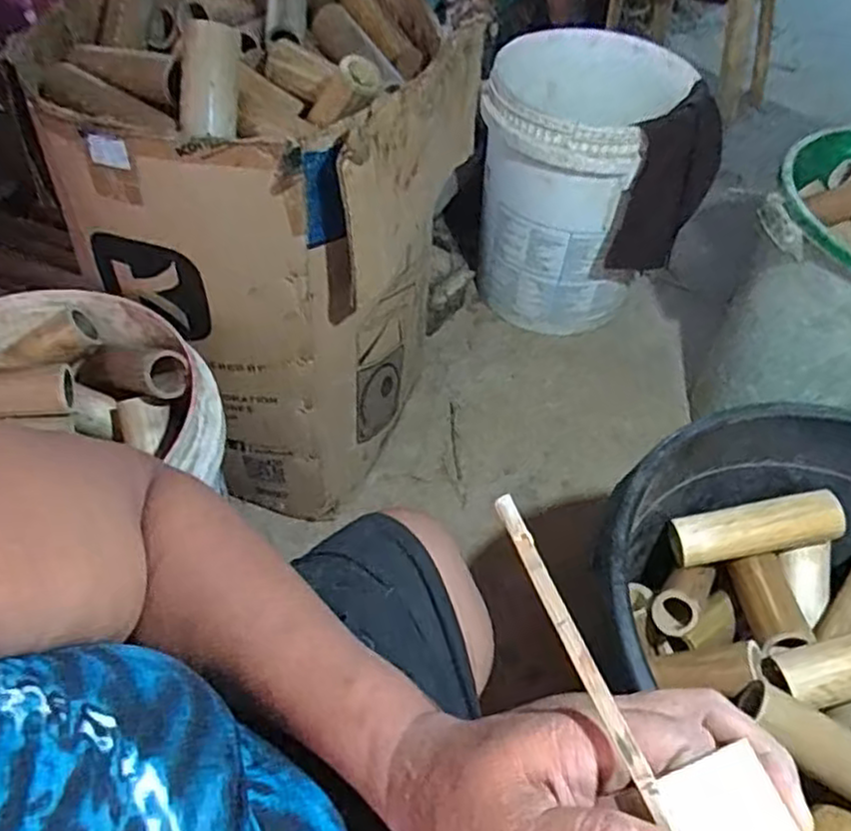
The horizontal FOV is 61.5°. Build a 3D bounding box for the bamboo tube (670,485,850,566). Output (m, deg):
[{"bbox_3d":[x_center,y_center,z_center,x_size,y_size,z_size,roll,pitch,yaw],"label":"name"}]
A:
[{"bbox_3d":[0.374,0.130,0.812,0.187,0.057,0.052,-12,52,3],"label":"bamboo tube"}]

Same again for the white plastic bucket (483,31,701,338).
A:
[{"bbox_3d":[0.300,-0.480,1.522,0.386,0.507,0.421,11,51,3],"label":"white plastic bucket"}]

